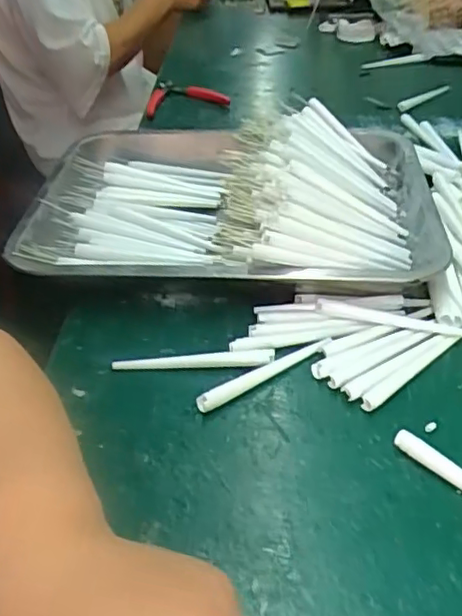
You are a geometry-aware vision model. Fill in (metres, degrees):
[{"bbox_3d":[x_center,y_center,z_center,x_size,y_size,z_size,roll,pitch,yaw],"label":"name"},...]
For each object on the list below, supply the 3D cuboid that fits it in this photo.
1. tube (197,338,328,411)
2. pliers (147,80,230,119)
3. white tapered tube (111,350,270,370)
[{"bbox_3d":[0.024,0.042,0.417,0.108,0.011,0.011,-23,44,-24],"label":"tube"},{"bbox_3d":[-0.064,-0.292,0.829,0.105,0.024,0.110,-7,40,-7],"label":"pliers"},{"bbox_3d":[-0.026,0.037,0.428,0.111,0.008,0.011,-2,39,0],"label":"white tapered tube"}]

